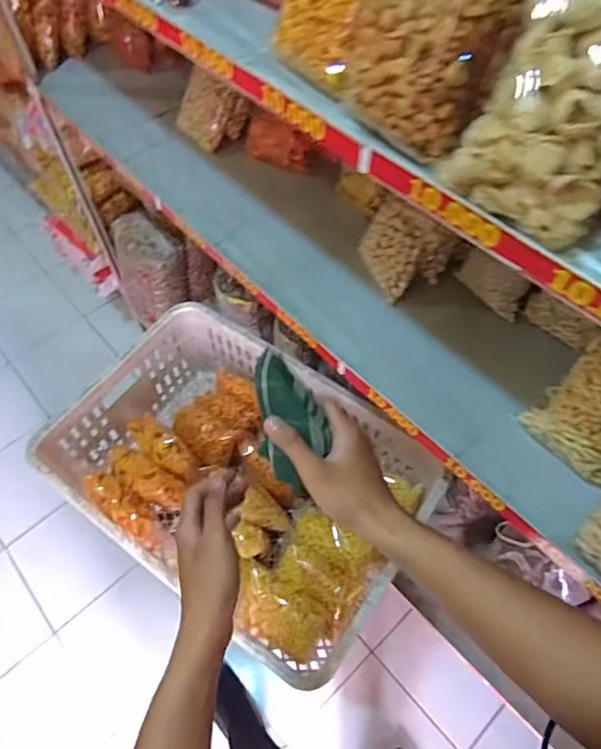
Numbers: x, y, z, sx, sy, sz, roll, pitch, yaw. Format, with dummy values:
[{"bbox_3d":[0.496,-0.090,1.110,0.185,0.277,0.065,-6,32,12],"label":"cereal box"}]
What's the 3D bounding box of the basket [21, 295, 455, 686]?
[{"bbox_3d":[-0.108,0.184,0.965,0.598,0.213,0.422,32,64,20],"label":"basket"}]

